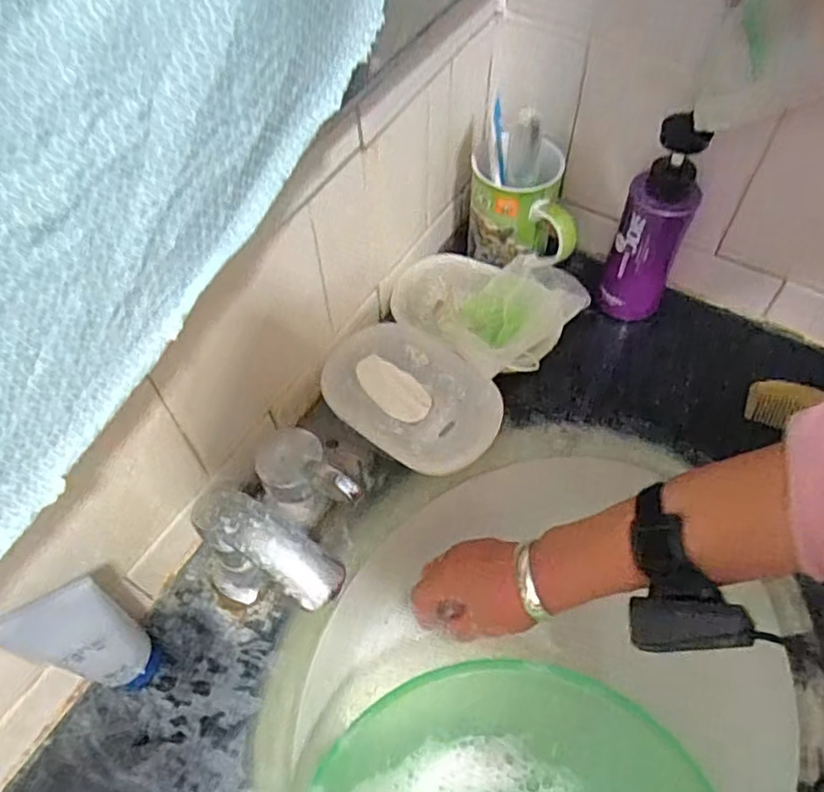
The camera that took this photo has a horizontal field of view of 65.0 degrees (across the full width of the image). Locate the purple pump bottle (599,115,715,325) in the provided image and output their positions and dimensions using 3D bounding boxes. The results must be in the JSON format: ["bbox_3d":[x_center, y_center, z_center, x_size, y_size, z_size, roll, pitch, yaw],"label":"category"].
[{"bbox_3d":[0.201,-0.138,0.540,0.054,0.182,0.047,22,60,14],"label":"purple pump bottle"}]

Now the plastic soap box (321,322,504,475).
[{"bbox_3d":[0.000,0.005,0.537,0.148,0.040,0.105,33,64,20],"label":"plastic soap box"}]

